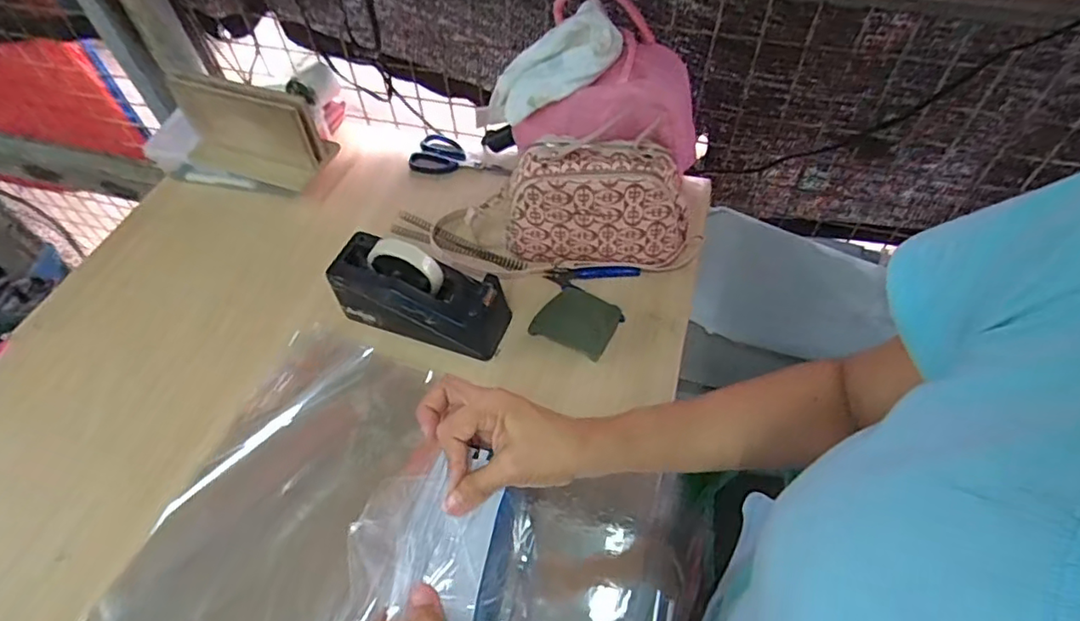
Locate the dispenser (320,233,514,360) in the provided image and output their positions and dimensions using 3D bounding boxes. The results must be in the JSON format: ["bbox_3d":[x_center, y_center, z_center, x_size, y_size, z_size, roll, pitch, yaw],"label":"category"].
[{"bbox_3d":[-0.141,-0.022,0.688,0.208,0.115,0.072,14,56,12],"label":"dispenser"}]

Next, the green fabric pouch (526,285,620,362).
[{"bbox_3d":[0.044,0.010,0.705,0.093,0.039,0.062,20,57,16],"label":"green fabric pouch"}]

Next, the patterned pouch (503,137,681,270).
[{"bbox_3d":[0.072,-0.129,0.735,0.214,0.153,0.075,0,54,2],"label":"patterned pouch"}]

